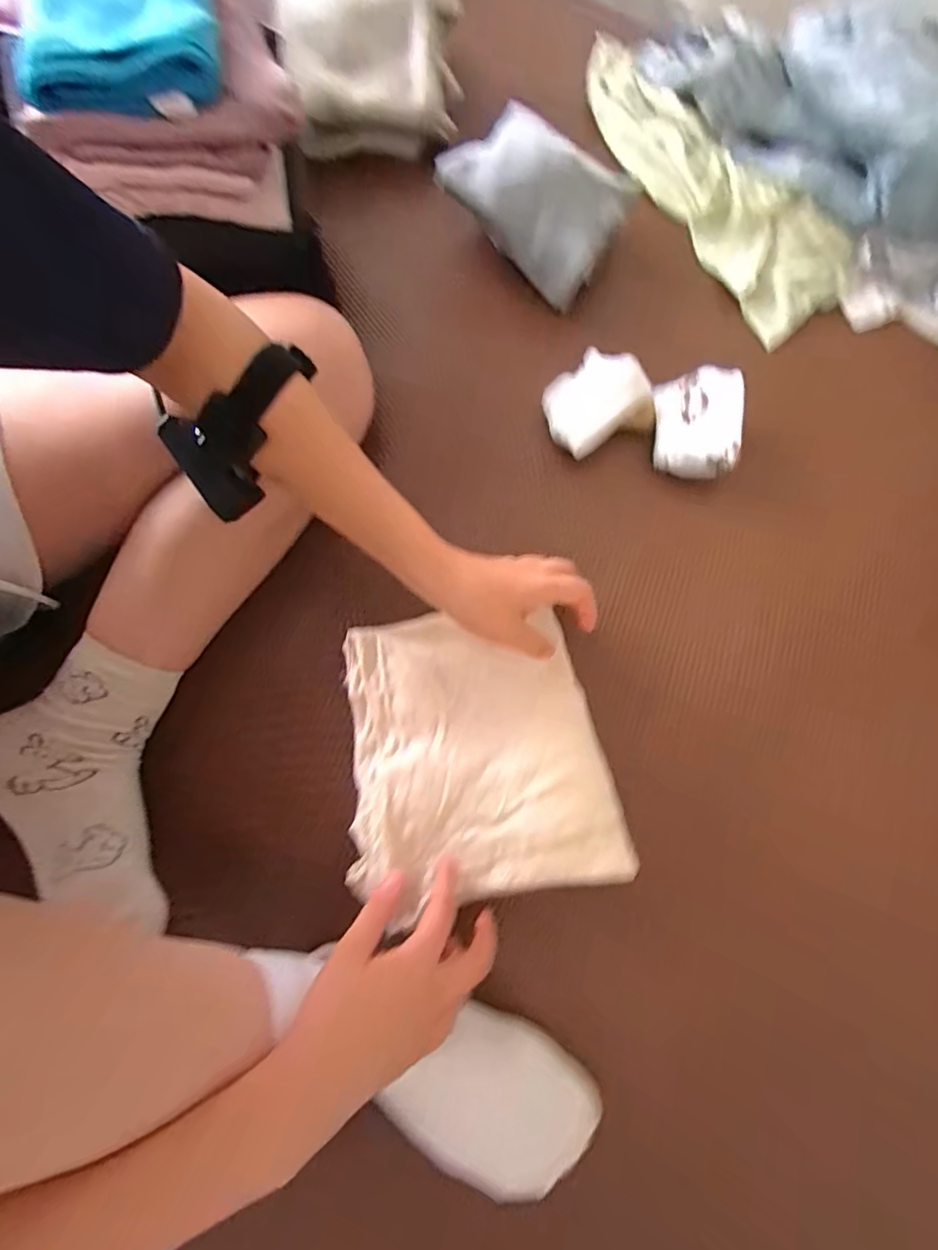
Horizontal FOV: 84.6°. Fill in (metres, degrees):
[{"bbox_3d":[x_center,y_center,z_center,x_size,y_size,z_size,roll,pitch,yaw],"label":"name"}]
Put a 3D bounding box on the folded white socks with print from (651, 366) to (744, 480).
[{"bbox_3d":[0.210,-0.191,0.481,0.072,0.034,0.105,11,73,1],"label":"folded white socks with print"}]

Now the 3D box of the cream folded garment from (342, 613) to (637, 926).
[{"bbox_3d":[0.002,0.094,0.397,0.191,0.031,0.215,-10,74,-5],"label":"cream folded garment"}]

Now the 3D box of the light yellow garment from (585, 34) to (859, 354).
[{"bbox_3d":[0.263,-0.522,0.592,0.109,0.042,0.432,-30,76,-10],"label":"light yellow garment"}]

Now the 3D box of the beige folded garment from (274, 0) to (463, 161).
[{"bbox_3d":[-0.109,-0.646,0.569,0.183,0.095,0.207,-7,74,-4],"label":"beige folded garment"}]

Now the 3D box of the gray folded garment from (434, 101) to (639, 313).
[{"bbox_3d":[0.073,-0.441,0.541,0.166,0.073,0.134,34,75,8],"label":"gray folded garment"}]

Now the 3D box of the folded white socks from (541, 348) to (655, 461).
[{"bbox_3d":[0.119,-0.212,0.489,0.094,0.038,0.077,-26,76,-10],"label":"folded white socks"}]

